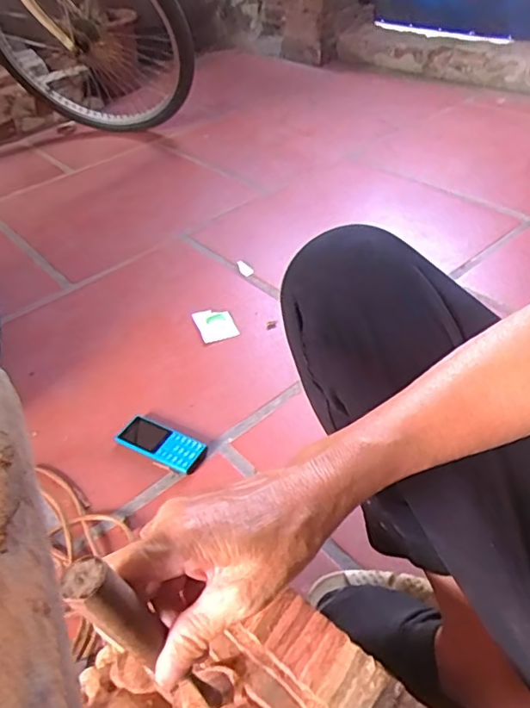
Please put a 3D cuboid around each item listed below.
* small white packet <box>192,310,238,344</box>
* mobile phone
[{"bbox_3d":[-0.086,-0.052,0.955,0.061,0.009,0.075,-19,44,-14],"label":"small white packet"},{"bbox_3d":[-0.144,0.123,0.764,0.130,0.016,0.054,20,48,25],"label":"mobile phone"}]

